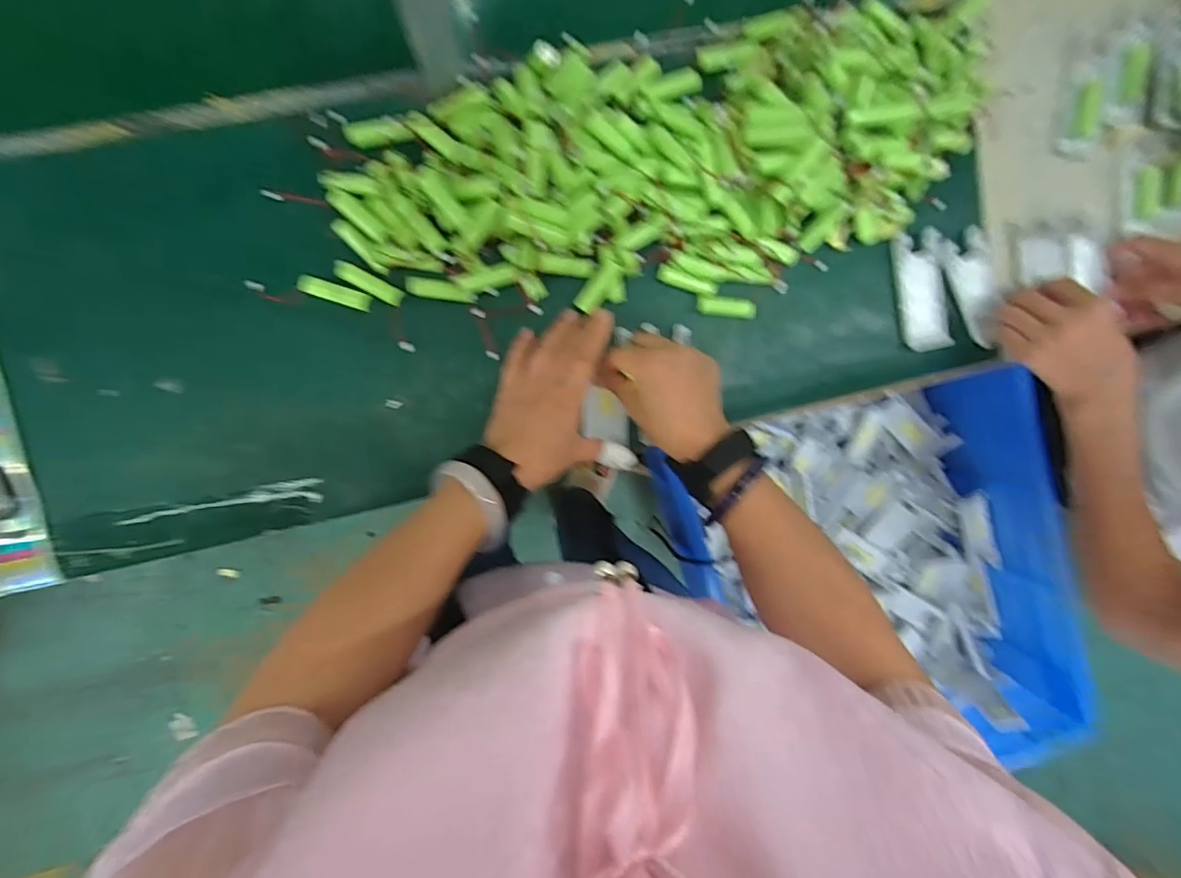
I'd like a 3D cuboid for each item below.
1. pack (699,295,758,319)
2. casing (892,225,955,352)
[{"bbox_3d":[0.125,-0.120,0.473,0.057,0.015,0.018,2,98,-8],"label":"pack"},{"bbox_3d":[0.319,-0.141,0.495,0.046,0.010,0.111,-14,100,-5],"label":"casing"}]

